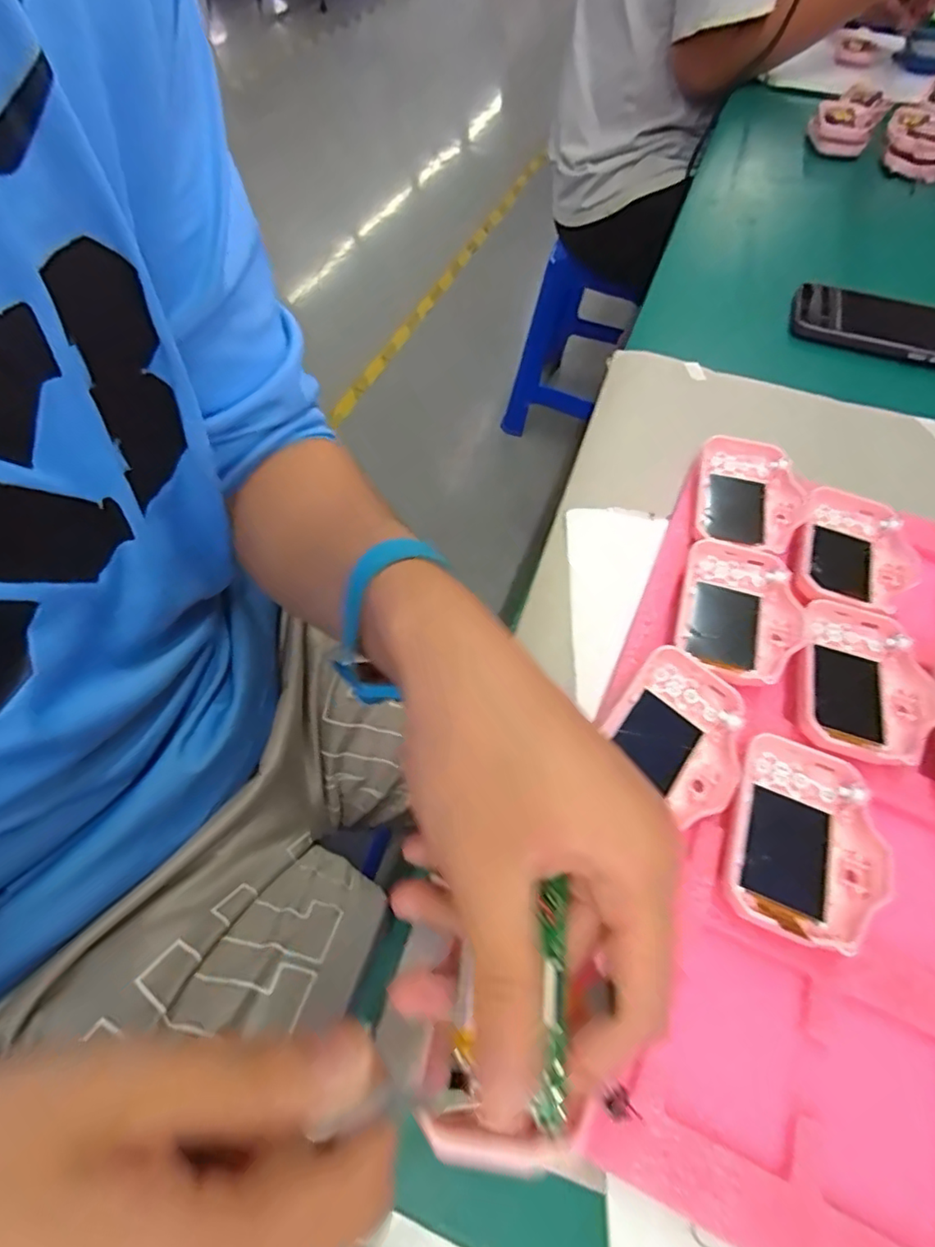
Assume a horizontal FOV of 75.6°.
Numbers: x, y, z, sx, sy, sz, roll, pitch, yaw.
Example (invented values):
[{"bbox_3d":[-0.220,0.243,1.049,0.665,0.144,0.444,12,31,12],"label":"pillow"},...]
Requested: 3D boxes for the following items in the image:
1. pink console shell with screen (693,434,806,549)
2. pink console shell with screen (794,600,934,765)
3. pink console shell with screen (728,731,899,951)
[{"bbox_3d":[0.170,-0.077,0.363,0.058,0.018,0.082,13,58,4],"label":"pink console shell with screen"},{"bbox_3d":[0.195,0.029,0.298,0.066,0.019,0.085,13,58,4],"label":"pink console shell with screen"},{"bbox_3d":[0.145,0.094,0.258,0.062,0.018,0.084,22,59,10],"label":"pink console shell with screen"}]

